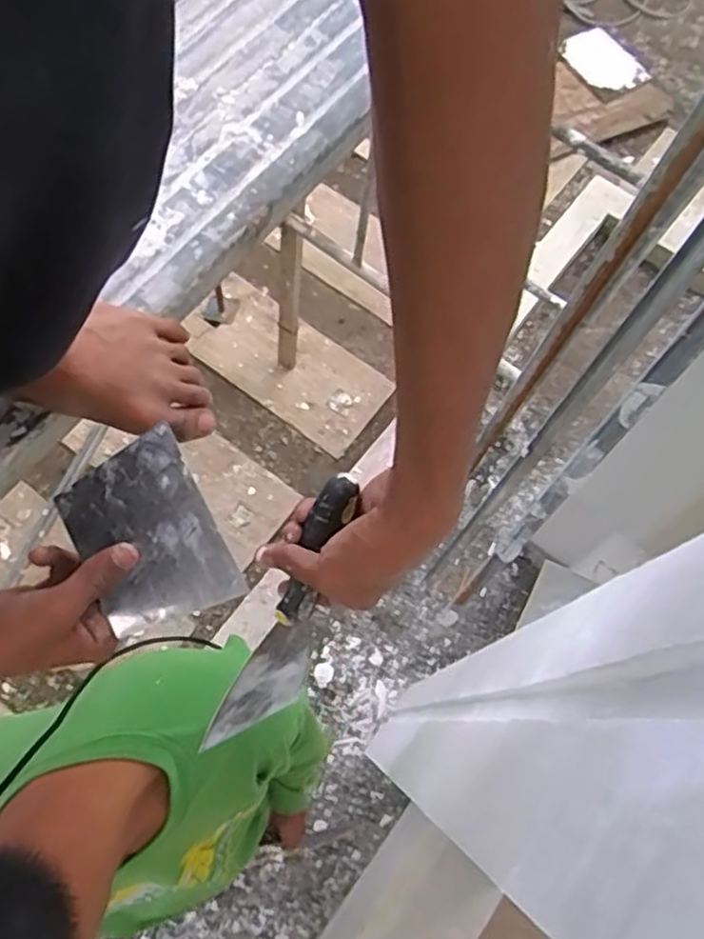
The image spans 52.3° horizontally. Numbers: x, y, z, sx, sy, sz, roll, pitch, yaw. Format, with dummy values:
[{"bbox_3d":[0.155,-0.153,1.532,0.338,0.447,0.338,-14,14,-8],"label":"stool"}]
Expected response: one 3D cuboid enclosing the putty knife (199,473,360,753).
[{"bbox_3d":[-0.034,0.094,0.496,0.026,0.087,0.208,36,108,28],"label":"putty knife"}]

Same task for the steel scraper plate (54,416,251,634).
[{"bbox_3d":[-0.133,0.043,0.467,0.086,0.007,0.116,-28,85,1],"label":"steel scraper plate"}]

